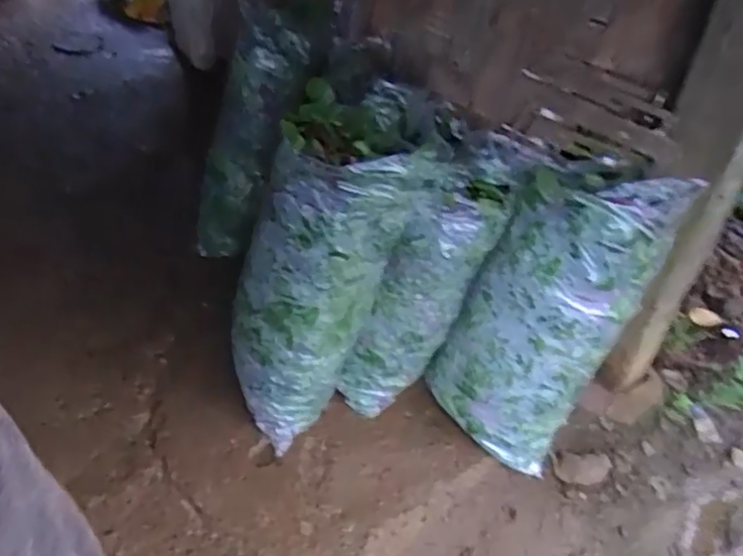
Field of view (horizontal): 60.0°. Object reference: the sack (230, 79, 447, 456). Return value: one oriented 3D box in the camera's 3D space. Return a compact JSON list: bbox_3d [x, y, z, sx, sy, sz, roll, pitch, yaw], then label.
[{"bbox_3d":[-0.119,0.001,1.307,0.301,0.705,0.247,27,26,18],"label":"sack"}]

